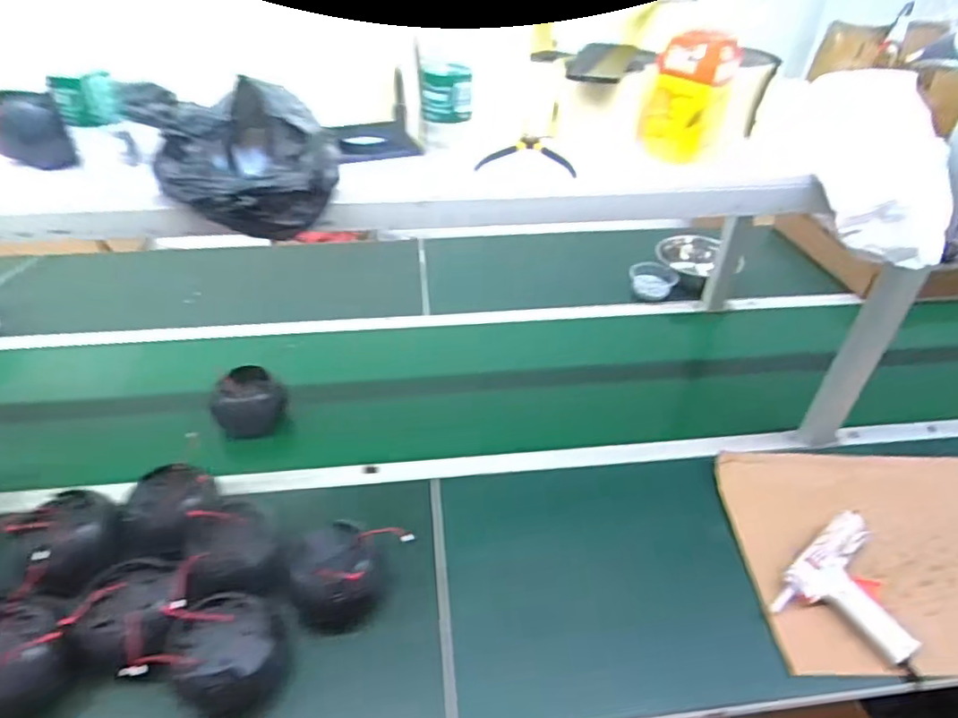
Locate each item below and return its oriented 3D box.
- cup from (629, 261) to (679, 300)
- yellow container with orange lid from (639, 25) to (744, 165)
[{"bbox_3d":[0.408,-0.183,1.370,0.099,0.050,0.083,-8,40,-12],"label":"cup"},{"bbox_3d":[0.272,-0.340,0.756,0.092,0.149,0.073,24,43,25],"label":"yellow container with orange lid"}]

